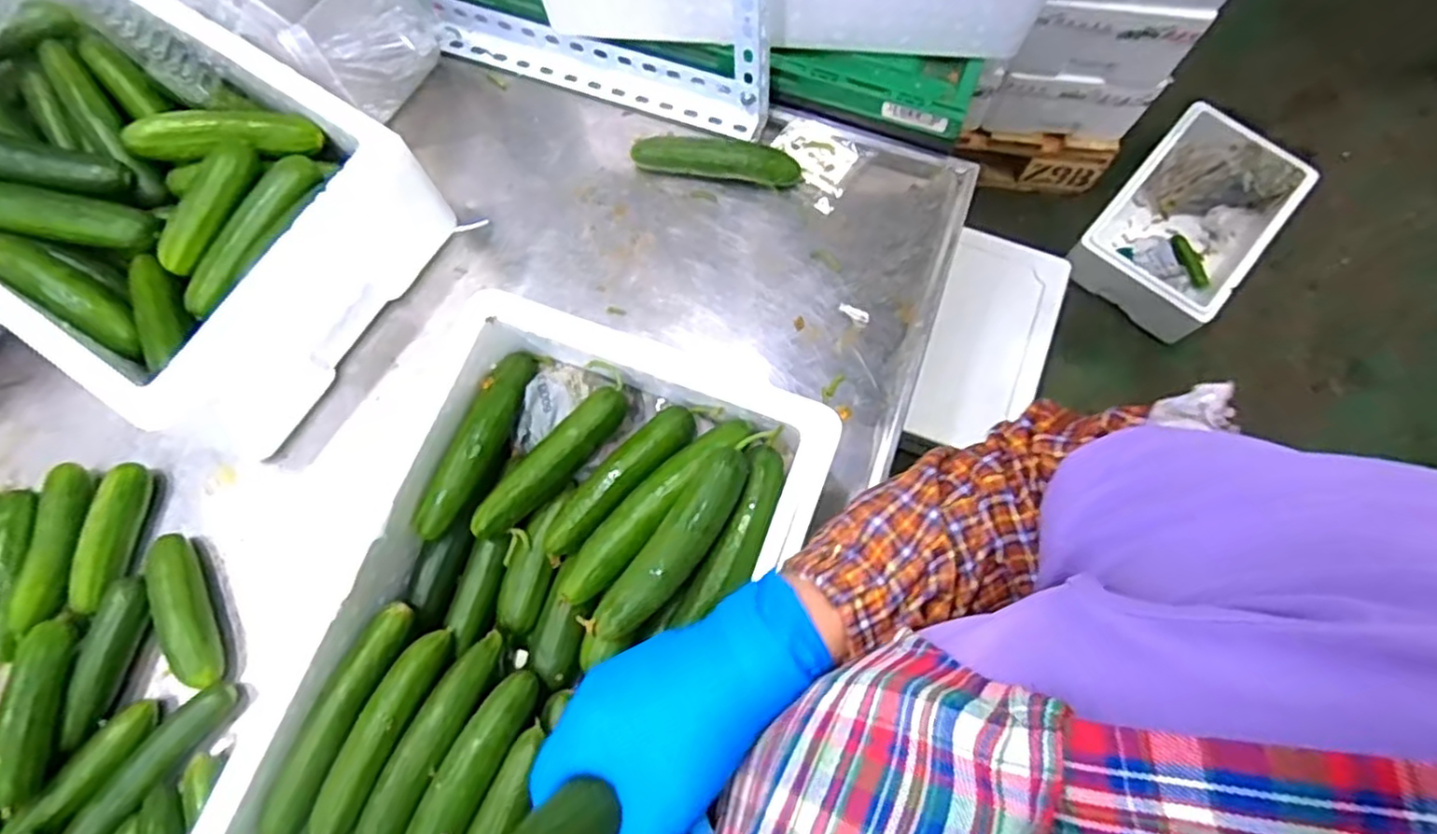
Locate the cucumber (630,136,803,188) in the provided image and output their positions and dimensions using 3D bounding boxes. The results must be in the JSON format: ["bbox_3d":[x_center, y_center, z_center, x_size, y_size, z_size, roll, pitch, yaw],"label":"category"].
[{"bbox_3d":[-0.003,-0.233,0.628,0.152,0.034,0.027,14,74,6],"label":"cucumber"}]

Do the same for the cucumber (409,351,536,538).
[{"bbox_3d":[-0.171,0.017,0.500,0.030,0.037,0.146,18,75,6],"label":"cucumber"}]

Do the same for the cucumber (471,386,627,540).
[{"bbox_3d":[-0.116,0.033,0.485,0.139,0.036,0.034,-42,77,-10],"label":"cucumber"}]

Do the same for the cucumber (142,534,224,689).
[{"bbox_3d":[-0.423,0.154,0.548,0.033,0.028,0.123,-27,75,-6],"label":"cucumber"}]

